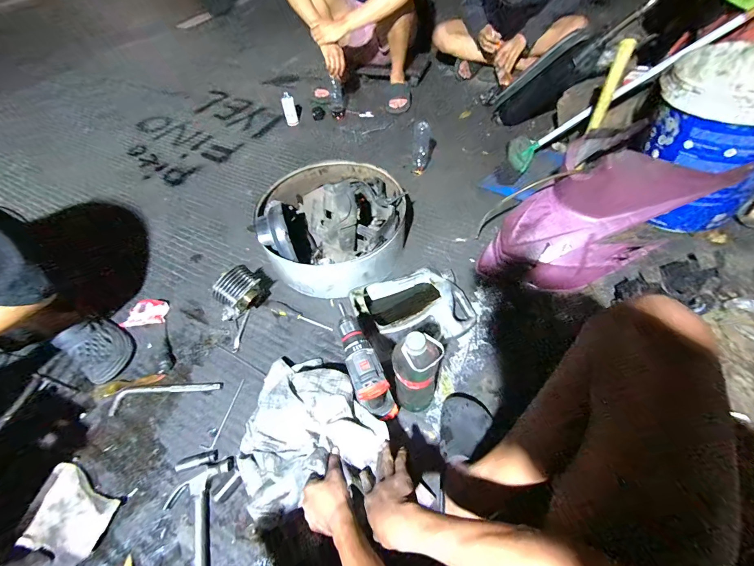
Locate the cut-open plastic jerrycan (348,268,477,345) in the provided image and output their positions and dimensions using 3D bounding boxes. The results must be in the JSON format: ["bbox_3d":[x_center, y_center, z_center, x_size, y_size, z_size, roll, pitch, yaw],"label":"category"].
[{"bbox_3d":[0.095,0.080,0.829,0.285,0.138,0.203,-17,55,-7],"label":"cut-open plastic jerrycan"}]

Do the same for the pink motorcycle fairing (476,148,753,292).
[{"bbox_3d":[0.547,-0.181,0.814,0.503,0.299,0.279,-26,58,-14],"label":"pink motorcycle fairing"}]

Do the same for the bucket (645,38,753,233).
[{"bbox_3d":[0.855,-0.368,0.822,0.298,0.342,0.315,-2,54,3],"label":"bucket"}]

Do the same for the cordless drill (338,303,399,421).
[{"bbox_3d":[-0.033,0.171,0.649,0.068,0.197,0.183,-26,56,-13],"label":"cordless drill"}]

